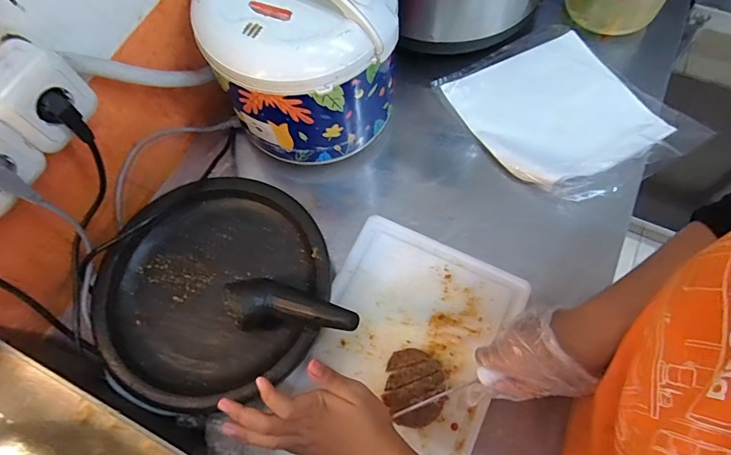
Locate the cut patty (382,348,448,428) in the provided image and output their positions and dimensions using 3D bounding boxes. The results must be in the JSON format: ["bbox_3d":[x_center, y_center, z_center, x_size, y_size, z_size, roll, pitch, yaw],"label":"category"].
[{"bbox_3d":[0.061,0.199,0.523,0.071,0.013,0.087,8,68,6],"label":"cut patty"}]

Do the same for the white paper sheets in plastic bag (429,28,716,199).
[{"bbox_3d":[0.312,-0.187,0.675,0.274,0.030,0.321,-30,66,-7],"label":"white paper sheets in plastic bag"}]

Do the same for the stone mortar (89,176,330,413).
[{"bbox_3d":[-0.195,0.080,0.553,0.281,0.061,0.284,-1,67,2],"label":"stone mortar"}]

